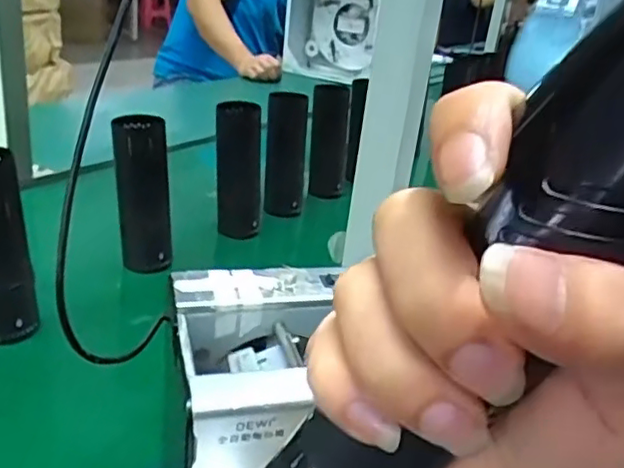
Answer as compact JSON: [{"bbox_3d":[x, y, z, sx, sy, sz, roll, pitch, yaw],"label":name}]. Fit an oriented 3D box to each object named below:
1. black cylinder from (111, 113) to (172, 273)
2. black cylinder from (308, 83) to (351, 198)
[{"bbox_3d":[-0.179,-0.040,0.680,0.054,0.158,0.043,-2,26,-22],"label":"black cylinder"},{"bbox_3d":[0.024,-0.132,0.929,0.054,0.170,0.046,10,24,3],"label":"black cylinder"}]

